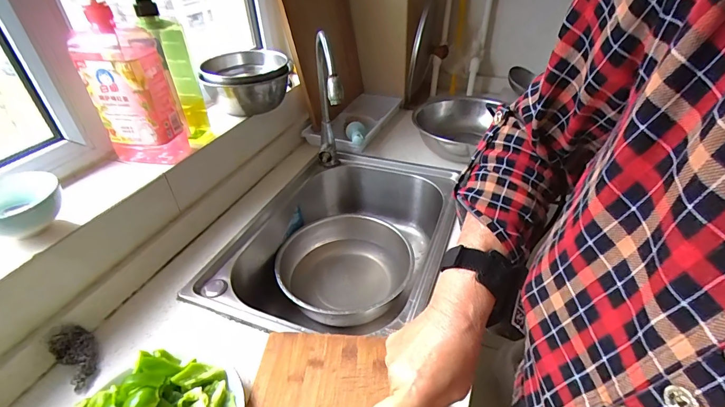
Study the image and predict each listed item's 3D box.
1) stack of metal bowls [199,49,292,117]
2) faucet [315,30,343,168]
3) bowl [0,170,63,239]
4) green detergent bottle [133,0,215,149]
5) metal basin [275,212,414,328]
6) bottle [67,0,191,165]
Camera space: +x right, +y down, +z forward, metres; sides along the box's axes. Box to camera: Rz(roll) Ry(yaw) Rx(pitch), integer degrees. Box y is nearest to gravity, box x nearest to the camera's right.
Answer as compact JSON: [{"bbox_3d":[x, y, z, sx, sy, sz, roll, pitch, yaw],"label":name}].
[{"bbox_3d":[-0.261,-0.281,0.852,0.188,0.103,0.207,-8,37,-10],"label":"stack of metal bowls"},{"bbox_3d":[-0.073,-0.183,0.771,0.053,0.310,0.182,-5,37,-7],"label":"faucet"},{"bbox_3d":[-0.481,0.002,0.511,0.109,0.048,0.095,-27,44,-32],"label":"bowl"},{"bbox_3d":[-0.342,-0.250,0.670,0.073,0.284,0.083,-18,40,-23],"label":"green detergent bottle"},{"bbox_3d":[-0.034,0.141,0.804,0.277,0.093,0.299,0,36,0],"label":"metal basin"},{"bbox_3d":[-0.387,-0.201,0.617,0.109,0.268,0.093,6,37,9],"label":"bottle"}]

